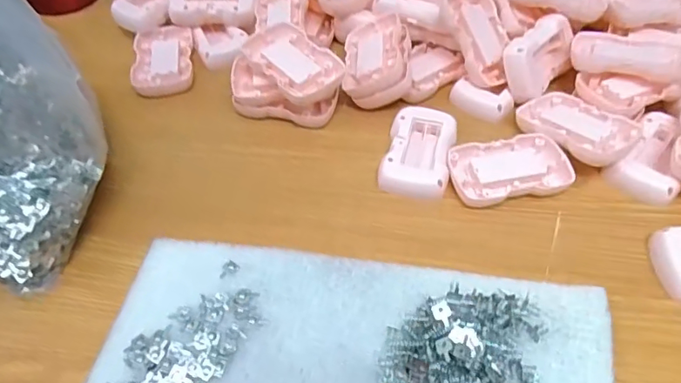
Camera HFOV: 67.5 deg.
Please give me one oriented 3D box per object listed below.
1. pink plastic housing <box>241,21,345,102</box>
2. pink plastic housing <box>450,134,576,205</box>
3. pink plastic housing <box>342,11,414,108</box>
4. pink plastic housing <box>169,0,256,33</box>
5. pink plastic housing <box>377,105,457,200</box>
[{"bbox_3d":[-0.042,-0.107,0.432,0.055,0.023,0.088,-36,59,-24],"label":"pink plastic housing"},{"bbox_3d":[0.128,-0.015,0.390,0.088,0.015,0.053,-9,52,-5],"label":"pink plastic housing"},{"bbox_3d":[0.033,-0.115,0.450,0.054,0.026,0.090,-19,49,26],"label":"pink plastic housing"},{"bbox_3d":[-0.124,-0.188,0.504,0.081,0.035,0.048,-1,52,1],"label":"pink plastic housing"},{"bbox_3d":[0.062,-0.031,0.404,0.050,0.018,0.082,11,53,10],"label":"pink plastic housing"}]

